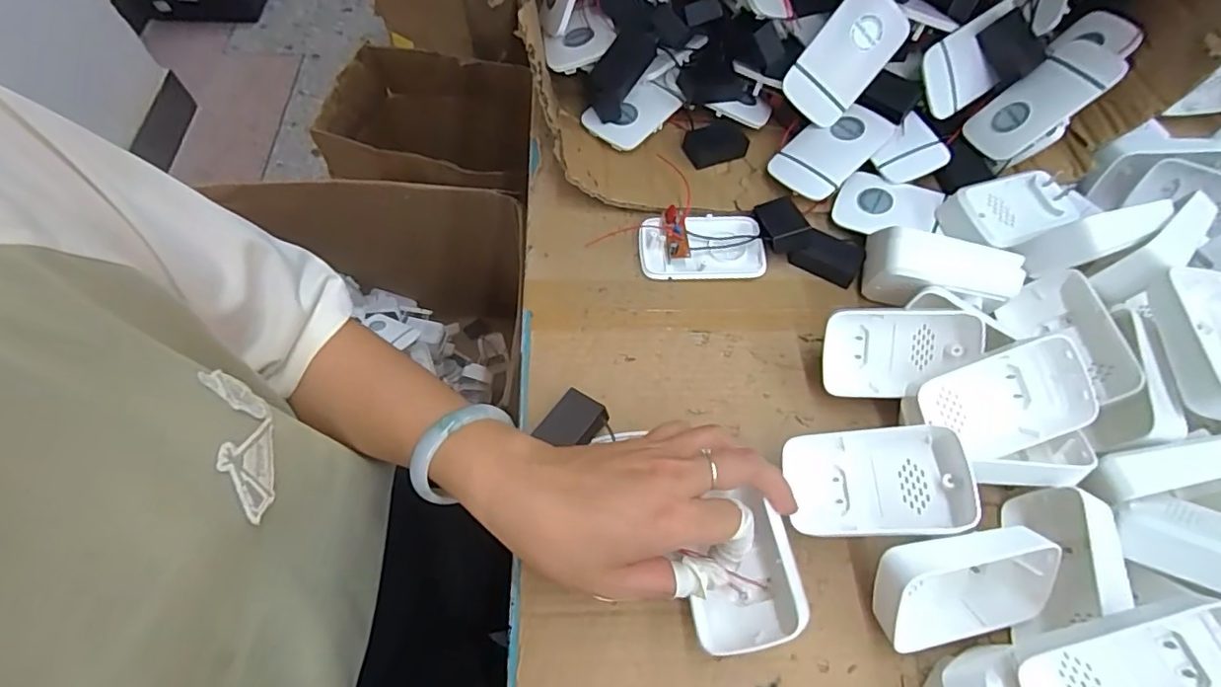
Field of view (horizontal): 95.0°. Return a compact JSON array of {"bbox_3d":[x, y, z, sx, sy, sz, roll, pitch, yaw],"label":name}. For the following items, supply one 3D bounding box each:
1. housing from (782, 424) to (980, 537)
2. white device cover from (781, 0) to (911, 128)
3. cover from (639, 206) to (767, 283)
[{"bbox_3d":[0.154,0.080,0.324,0.096,0.025,0.058,-8,70,17],"label":"housing"},{"bbox_3d":[0.185,-0.223,0.438,0.057,0.097,0.009,36,19,-15],"label":"white device cover"},{"bbox_3d":[0.071,-0.078,0.434,0.096,0.022,0.056,-1,62,-3],"label":"cover"}]

